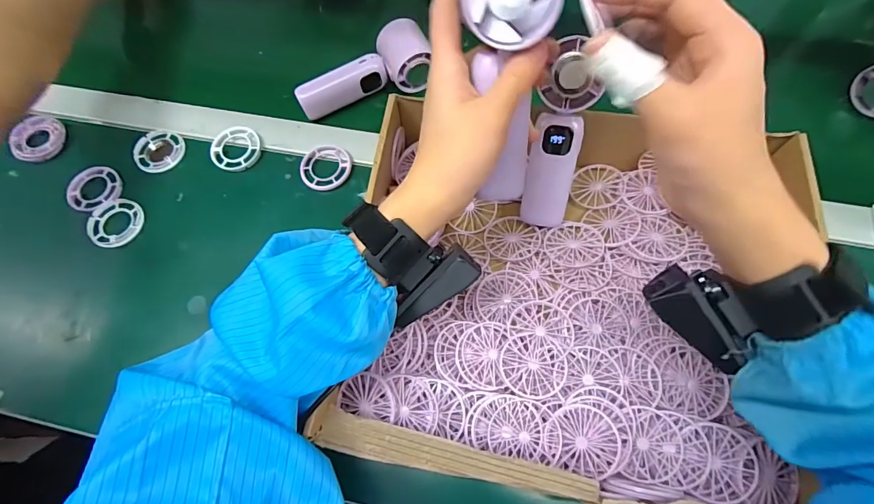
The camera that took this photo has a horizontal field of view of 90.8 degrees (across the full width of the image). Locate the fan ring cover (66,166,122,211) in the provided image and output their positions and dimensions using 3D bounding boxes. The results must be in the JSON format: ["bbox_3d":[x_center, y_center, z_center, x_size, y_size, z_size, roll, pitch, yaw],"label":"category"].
[{"bbox_3d":[-0.364,-0.068,0.457,0.050,0.005,0.051,-28,71,-8],"label":"fan ring cover"}]

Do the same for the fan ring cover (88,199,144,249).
[{"bbox_3d":[-0.327,-0.030,0.439,0.049,0.008,0.052,38,75,14],"label":"fan ring cover"}]

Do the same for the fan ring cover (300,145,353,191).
[{"bbox_3d":[-0.118,-0.088,0.453,0.054,0.012,0.052,36,75,14],"label":"fan ring cover"}]

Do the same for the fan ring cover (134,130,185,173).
[{"bbox_3d":[-0.305,-0.112,0.473,0.053,0.005,0.052,30,74,12],"label":"fan ring cover"}]

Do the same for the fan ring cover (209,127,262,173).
[{"bbox_3d":[-0.217,-0.112,0.465,0.053,0.006,0.053,-41,73,-12],"label":"fan ring cover"}]

